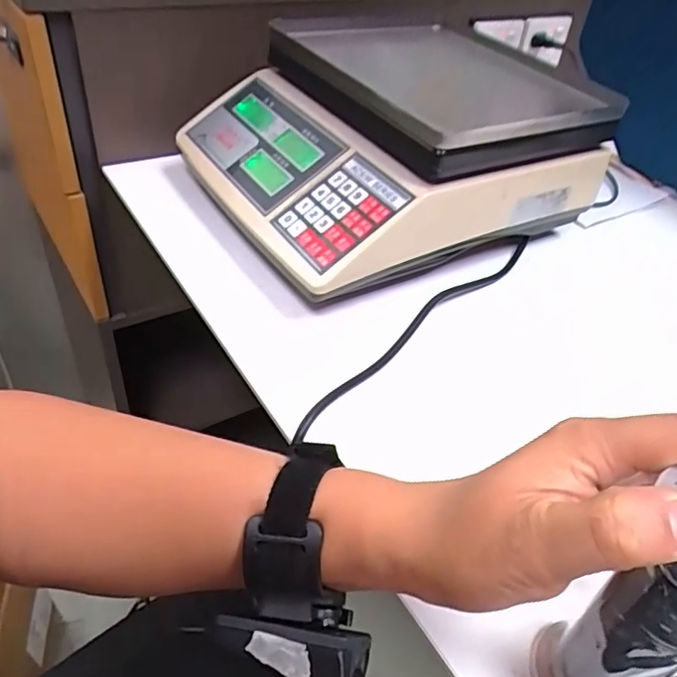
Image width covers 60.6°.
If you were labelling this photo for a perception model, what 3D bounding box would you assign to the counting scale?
[{"bbox_3d":[0.036,-0.201,0.561,0.331,0.137,0.330,-19,47,-27],"label":"counting scale"}]

